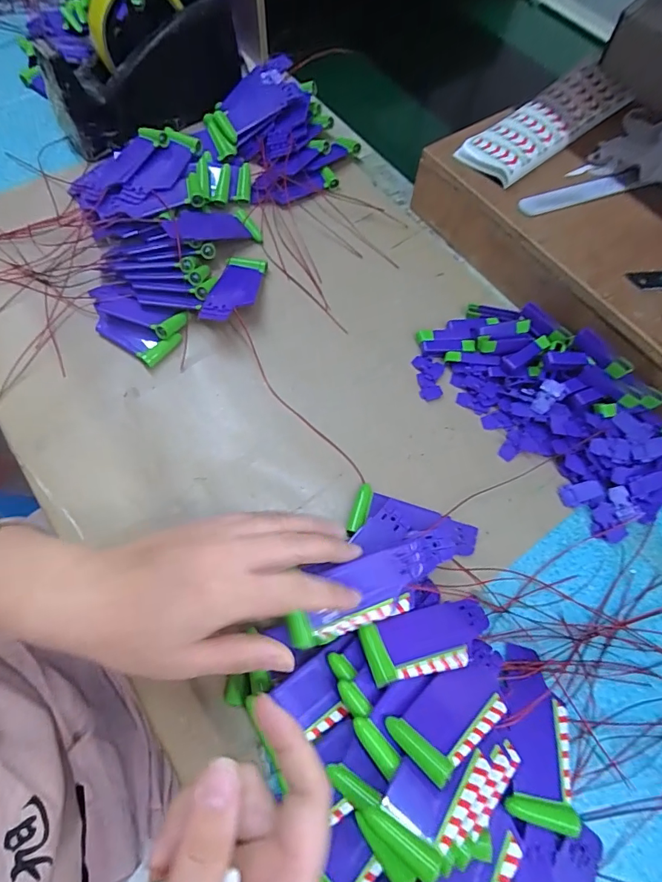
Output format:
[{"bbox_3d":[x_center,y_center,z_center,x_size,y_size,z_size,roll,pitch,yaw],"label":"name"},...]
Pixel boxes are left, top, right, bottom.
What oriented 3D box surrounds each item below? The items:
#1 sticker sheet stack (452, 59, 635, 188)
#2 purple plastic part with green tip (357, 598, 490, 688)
[{"bbox_3d":[0.195,-0.284,0.396,0.184,0.020,0.057,-36,73,-16],"label":"sticker sheet stack"},{"bbox_3d":[0.062,0.122,0.275,0.087,0.012,0.036,-7,67,-26],"label":"purple plastic part with green tip"}]

